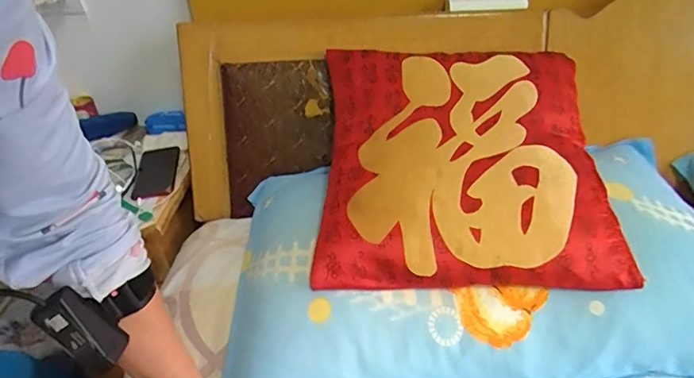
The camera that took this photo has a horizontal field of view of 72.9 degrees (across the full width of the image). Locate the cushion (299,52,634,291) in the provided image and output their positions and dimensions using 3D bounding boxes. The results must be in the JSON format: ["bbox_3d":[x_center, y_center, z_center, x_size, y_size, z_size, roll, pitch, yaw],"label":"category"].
[{"bbox_3d":[0.161,-0.041,0.706,0.403,0.120,0.396,-1,62,1],"label":"cushion"}]

